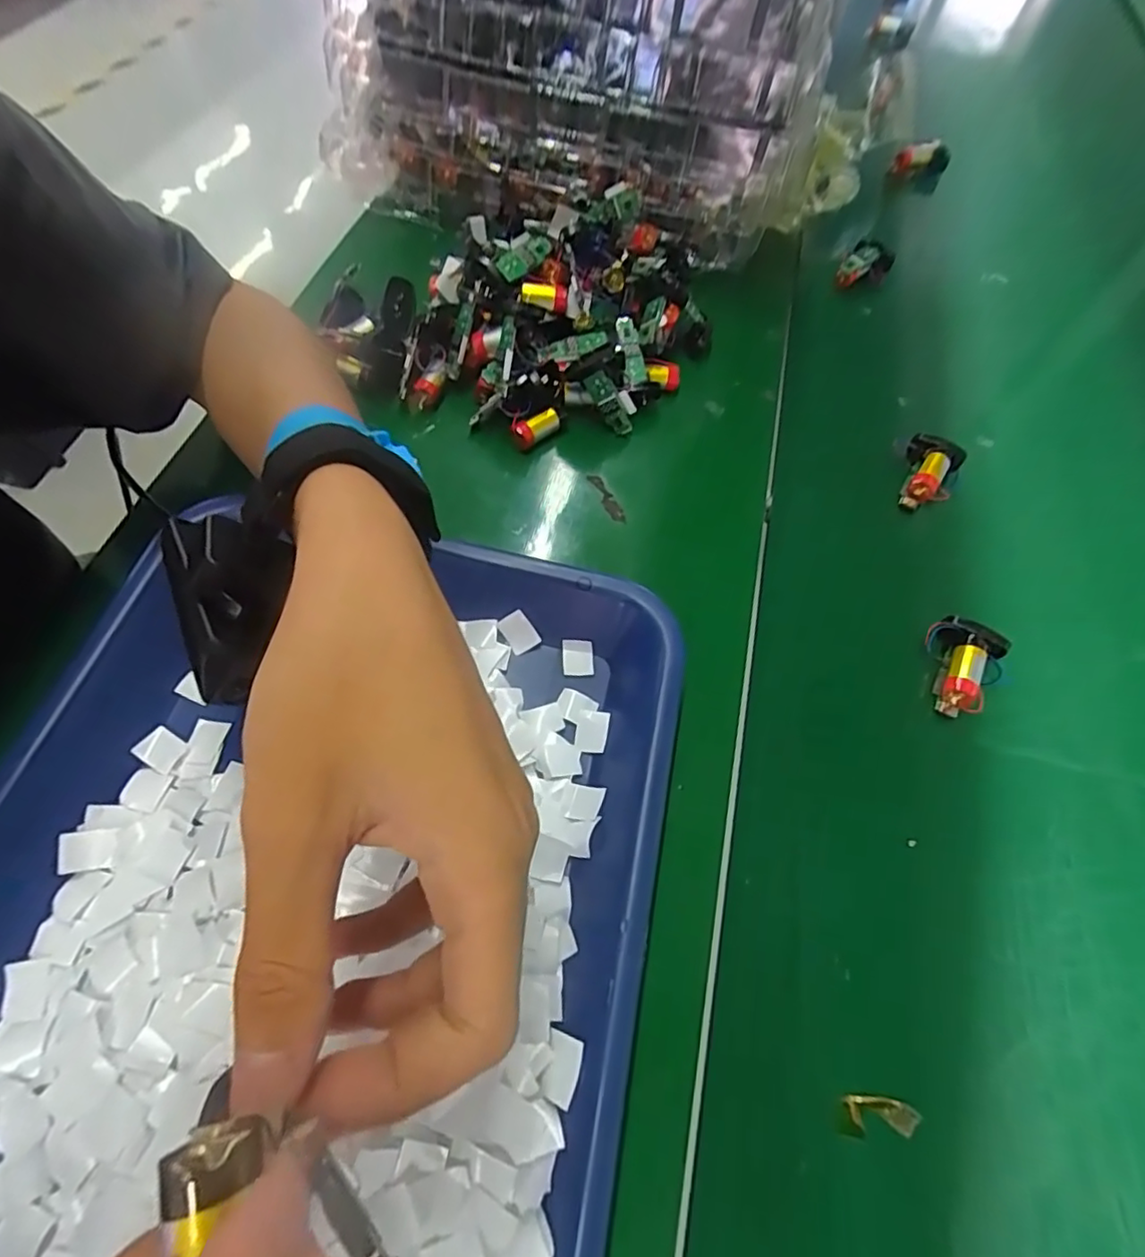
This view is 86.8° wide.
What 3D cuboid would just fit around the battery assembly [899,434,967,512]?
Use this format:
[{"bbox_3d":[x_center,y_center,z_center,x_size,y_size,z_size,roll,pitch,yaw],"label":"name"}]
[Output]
[{"bbox_3d":[0.221,-0.097,0.377,0.032,0.019,0.051,30,64,12],"label":"battery assembly"}]

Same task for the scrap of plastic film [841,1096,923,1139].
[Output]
[{"bbox_3d":[0.117,0.186,0.230,0.029,0.004,0.013,4,61,-1],"label":"scrap of plastic film"}]

